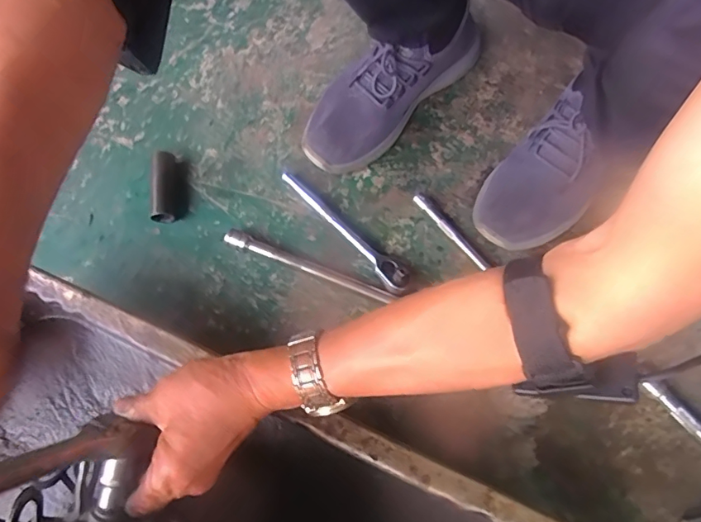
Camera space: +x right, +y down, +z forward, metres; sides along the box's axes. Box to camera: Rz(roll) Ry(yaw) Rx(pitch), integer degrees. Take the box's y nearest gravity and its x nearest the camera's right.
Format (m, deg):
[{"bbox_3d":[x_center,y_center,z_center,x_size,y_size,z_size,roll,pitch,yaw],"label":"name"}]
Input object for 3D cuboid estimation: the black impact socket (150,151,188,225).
[{"bbox_3d":[-0.212,-0.087,0.564,0.034,0.029,0.082,-7,71,-1],"label":"black impact socket"}]

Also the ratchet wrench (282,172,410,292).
[{"bbox_3d":[-0.006,-0.040,0.549,0.027,0.022,0.192,-41,75,-11],"label":"ratchet wrench"}]

